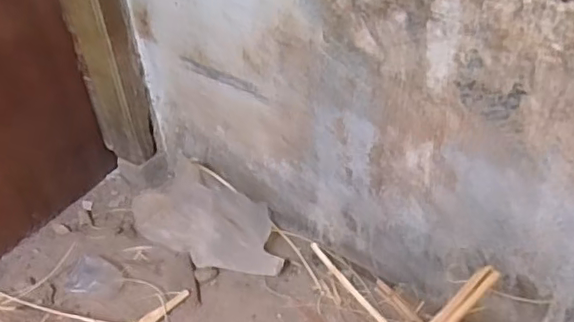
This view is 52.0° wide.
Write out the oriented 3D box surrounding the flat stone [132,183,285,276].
[{"bbox_3d":[-0.144,0.116,1.087,0.341,0.075,0.168,21,47,27],"label":"flat stone"}]

